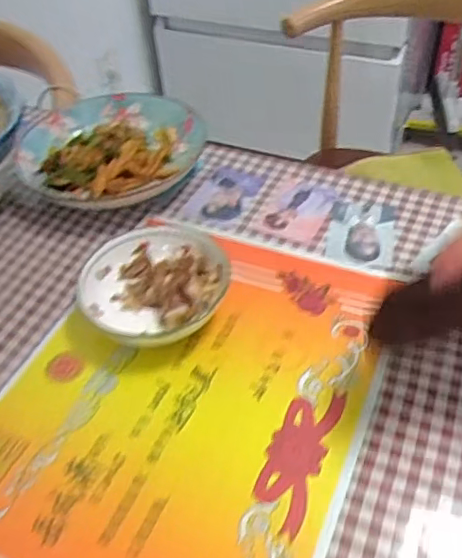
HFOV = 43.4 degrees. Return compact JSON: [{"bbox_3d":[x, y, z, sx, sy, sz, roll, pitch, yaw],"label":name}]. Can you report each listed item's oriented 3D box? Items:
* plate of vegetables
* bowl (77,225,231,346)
[{"bbox_3d":[-0.116,-0.142,0.628,0.179,0.031,0.181,-1,45,4],"label":"plate of vegetables"},{"bbox_3d":[-0.062,0.004,0.485,0.123,0.035,0.124,-3,45,3],"label":"bowl"}]

